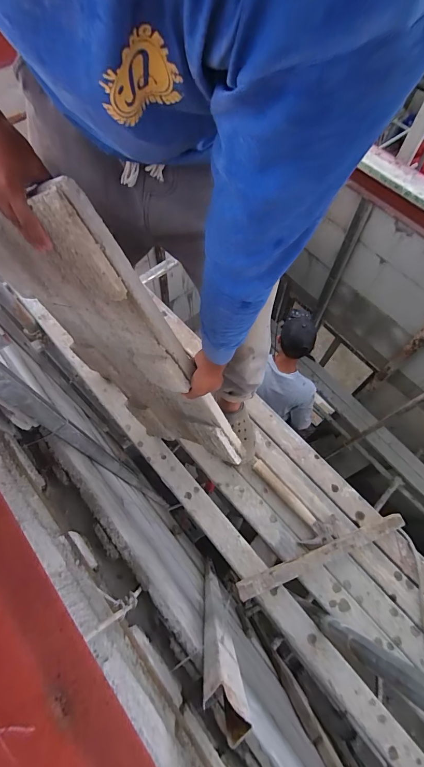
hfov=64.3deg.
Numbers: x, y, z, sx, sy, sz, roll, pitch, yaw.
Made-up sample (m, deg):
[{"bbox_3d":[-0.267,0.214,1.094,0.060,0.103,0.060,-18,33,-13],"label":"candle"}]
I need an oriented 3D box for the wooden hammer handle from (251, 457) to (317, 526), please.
[{"bbox_3d":[0.222,0.334,1.047,0.036,0.025,0.236,-41,73,-17],"label":"wooden hammer handle"}]

